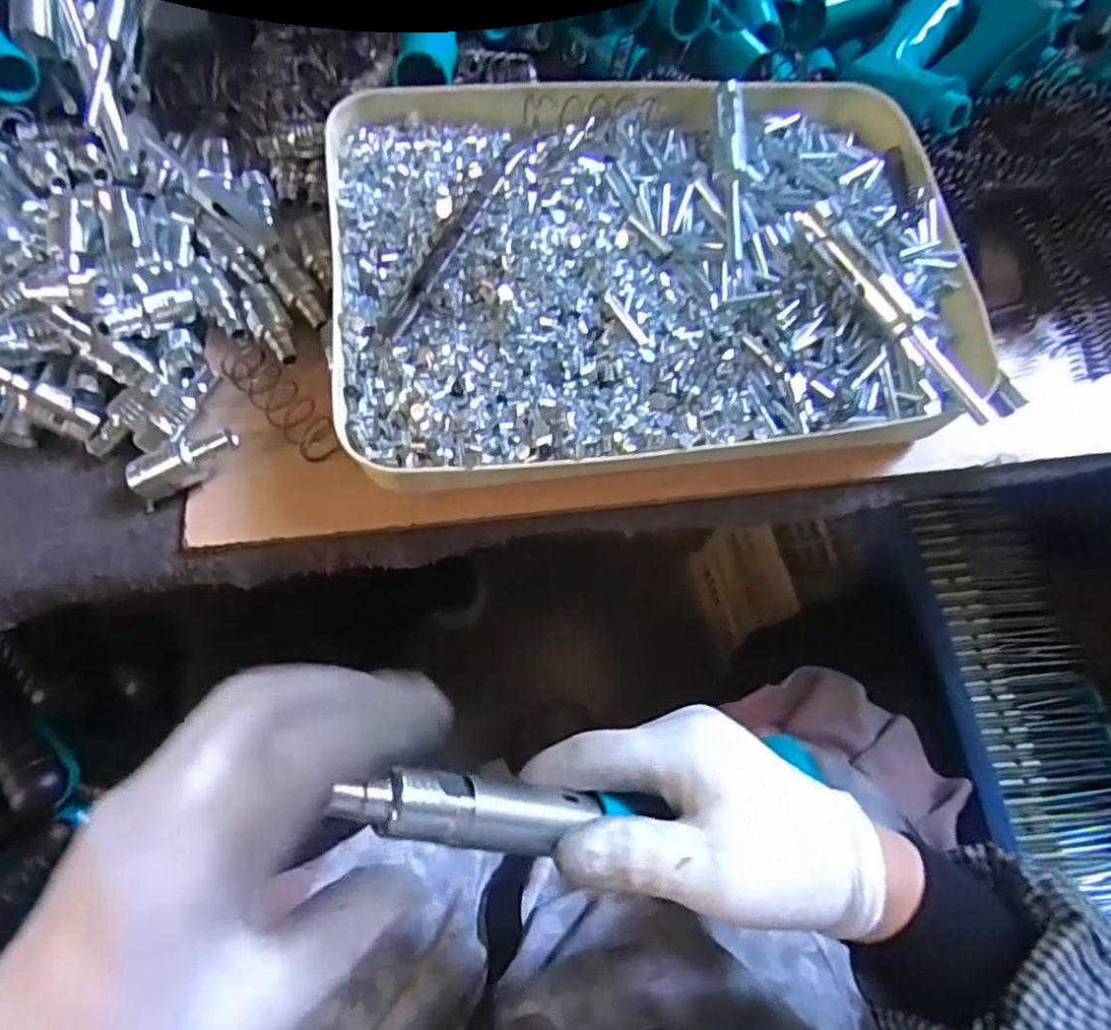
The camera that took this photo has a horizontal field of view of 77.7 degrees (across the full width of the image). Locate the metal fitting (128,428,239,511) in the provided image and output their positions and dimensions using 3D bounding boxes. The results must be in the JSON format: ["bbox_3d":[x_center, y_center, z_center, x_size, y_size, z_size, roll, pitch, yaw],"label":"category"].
[{"bbox_3d":[-0.184,-0.027,0.340,0.056,0.017,0.020,-30,69,-1],"label":"metal fitting"}]

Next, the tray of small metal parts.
[{"bbox_3d":[0.051,-0.128,0.369,0.326,0.065,0.235,-5,65,-6],"label":"tray of small metal parts"}]

